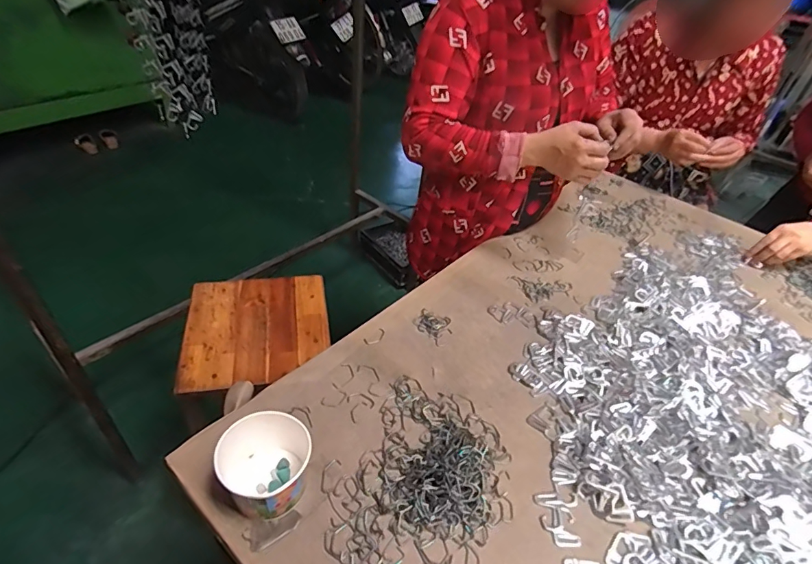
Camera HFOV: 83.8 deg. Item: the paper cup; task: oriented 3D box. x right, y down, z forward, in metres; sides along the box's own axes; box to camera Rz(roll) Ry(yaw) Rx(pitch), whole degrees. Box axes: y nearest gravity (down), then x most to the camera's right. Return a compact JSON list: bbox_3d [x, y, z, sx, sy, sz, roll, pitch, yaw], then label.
[{"bbox_3d":[-0.149,0.197,0.480,0.086,0.074,0.093,6,38,-1],"label":"paper cup"}]

